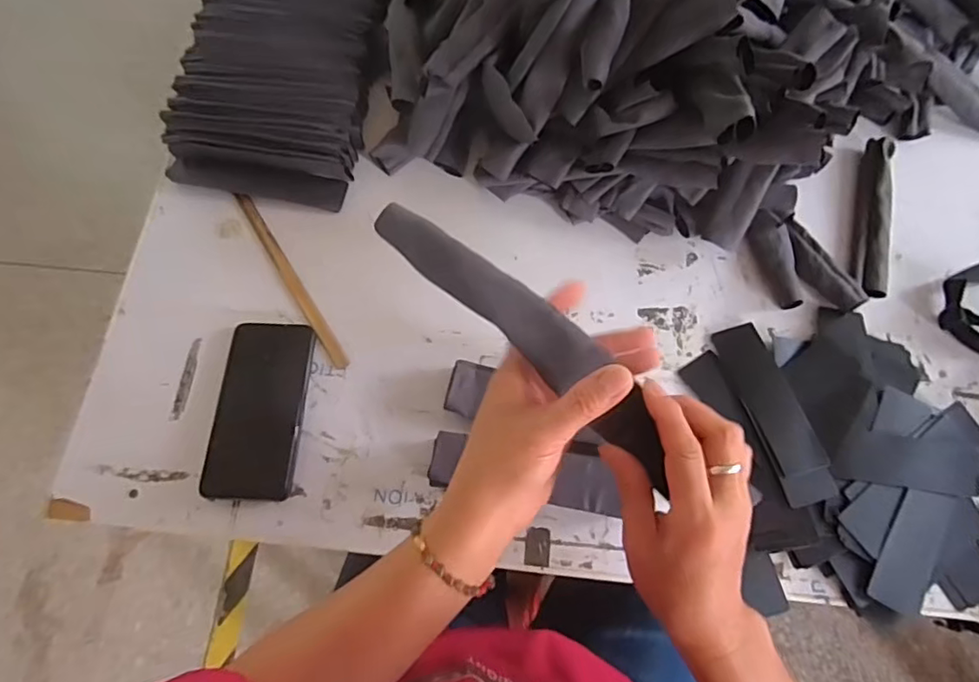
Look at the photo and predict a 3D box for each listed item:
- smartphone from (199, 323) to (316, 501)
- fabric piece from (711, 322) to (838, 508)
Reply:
[{"bbox_3d":[-0.213,0.061,0.531,0.078,0.016,0.165,2,71,0],"label":"smartphone"},{"bbox_3d":[0.267,0.065,0.539,0.049,0.020,0.173,-14,72,-6],"label":"fabric piece"}]

